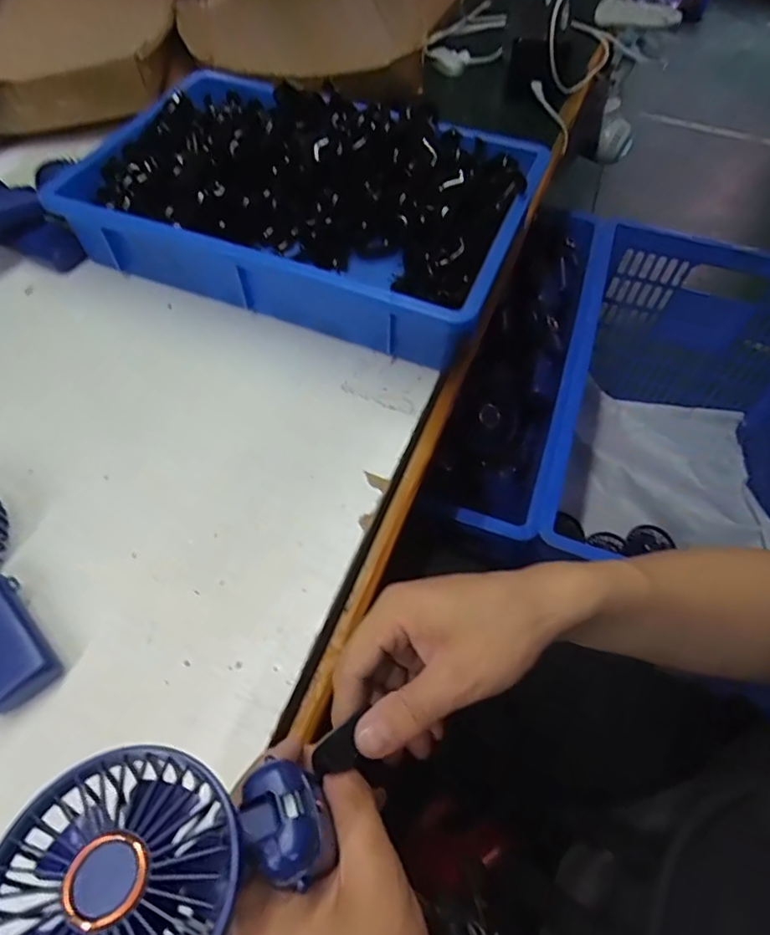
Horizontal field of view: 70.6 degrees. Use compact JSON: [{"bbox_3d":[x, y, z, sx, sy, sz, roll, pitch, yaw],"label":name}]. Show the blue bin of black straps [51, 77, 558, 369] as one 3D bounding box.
[{"bbox_3d":[-0.077,-0.272,0.559,0.420,0.088,0.280,20,60,12],"label":"blue bin of black straps"}]

